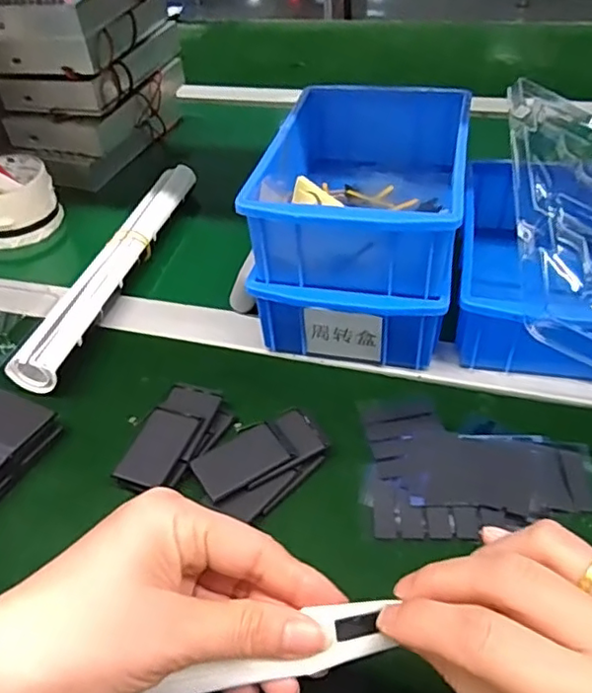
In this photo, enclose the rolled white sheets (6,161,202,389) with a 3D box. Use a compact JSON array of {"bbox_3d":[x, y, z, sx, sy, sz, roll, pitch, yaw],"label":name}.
[{"bbox_3d":[-0.149,-0.077,0.520,0.033,0.026,0.298,7,45,11],"label":"rolled white sheets"}]

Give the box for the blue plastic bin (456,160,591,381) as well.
[{"bbox_3d":[0.188,-0.061,0.441,0.128,0.077,0.189,7,45,12],"label":"blue plastic bin"}]

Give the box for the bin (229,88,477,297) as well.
[{"bbox_3d":[0.047,-0.120,0.437,0.127,0.062,0.199,5,45,10],"label":"bin"}]

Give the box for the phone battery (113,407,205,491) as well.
[{"bbox_3d":[-0.086,0.062,0.374,0.034,0.004,0.057,12,46,16],"label":"phone battery"}]

